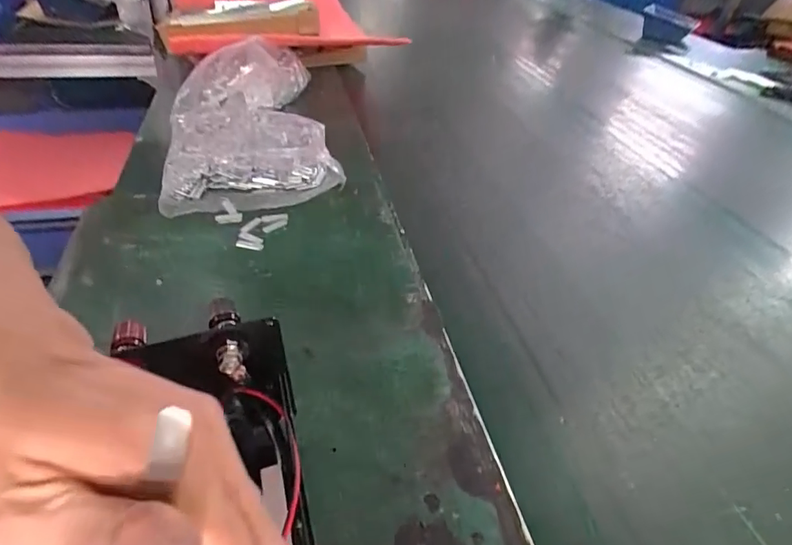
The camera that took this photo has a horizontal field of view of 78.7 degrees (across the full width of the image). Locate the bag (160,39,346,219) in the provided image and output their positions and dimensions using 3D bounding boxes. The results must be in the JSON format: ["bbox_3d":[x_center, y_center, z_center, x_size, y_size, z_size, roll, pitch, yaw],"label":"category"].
[{"bbox_3d":[-0.175,-0.184,0.564,0.167,0.095,0.291,-6,41,-14],"label":"bag"}]

